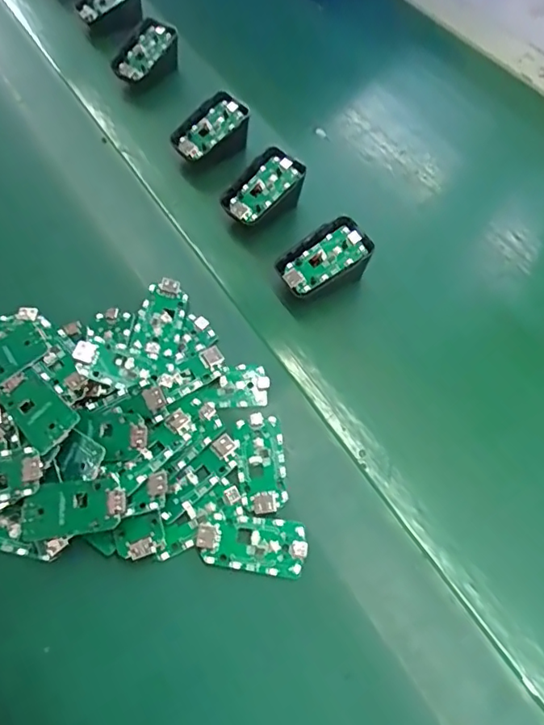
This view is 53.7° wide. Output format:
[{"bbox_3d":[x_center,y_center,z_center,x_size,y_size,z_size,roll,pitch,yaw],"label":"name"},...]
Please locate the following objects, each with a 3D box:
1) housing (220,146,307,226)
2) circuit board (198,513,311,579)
[{"bbox_3d":[-0.008,-0.142,0.448,0.070,0.028,0.036,-43,75,-6],"label":"housing"},{"bbox_3d":[-0.011,0.107,0.317,0.063,0.004,0.031,8,61,3],"label":"circuit board"}]

